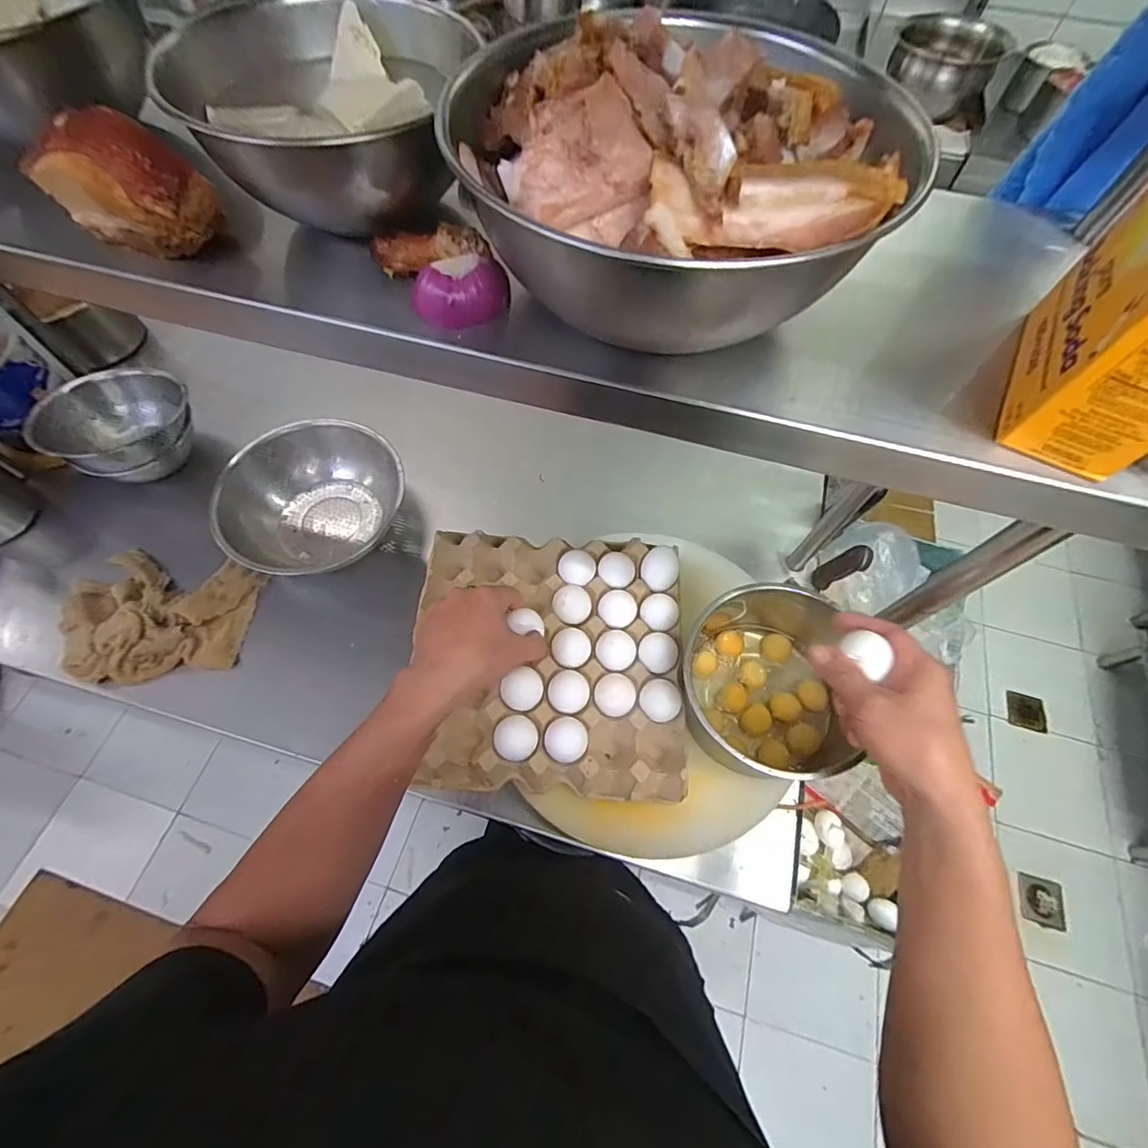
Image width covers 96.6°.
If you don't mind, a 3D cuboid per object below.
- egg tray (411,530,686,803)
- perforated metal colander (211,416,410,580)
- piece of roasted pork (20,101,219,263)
[{"bbox_3d":[-0.026,0.084,0.552,0.278,0.045,0.275,4,64,0],"label":"egg tray"},{"bbox_3d":[-0.374,-0.102,0.741,0.244,0.114,0.207,9,64,2],"label":"perforated metal colander"},{"bbox_3d":[-0.256,-0.222,0.290,0.084,0.053,0.045,21,65,8],"label":"piece of roasted pork"}]

